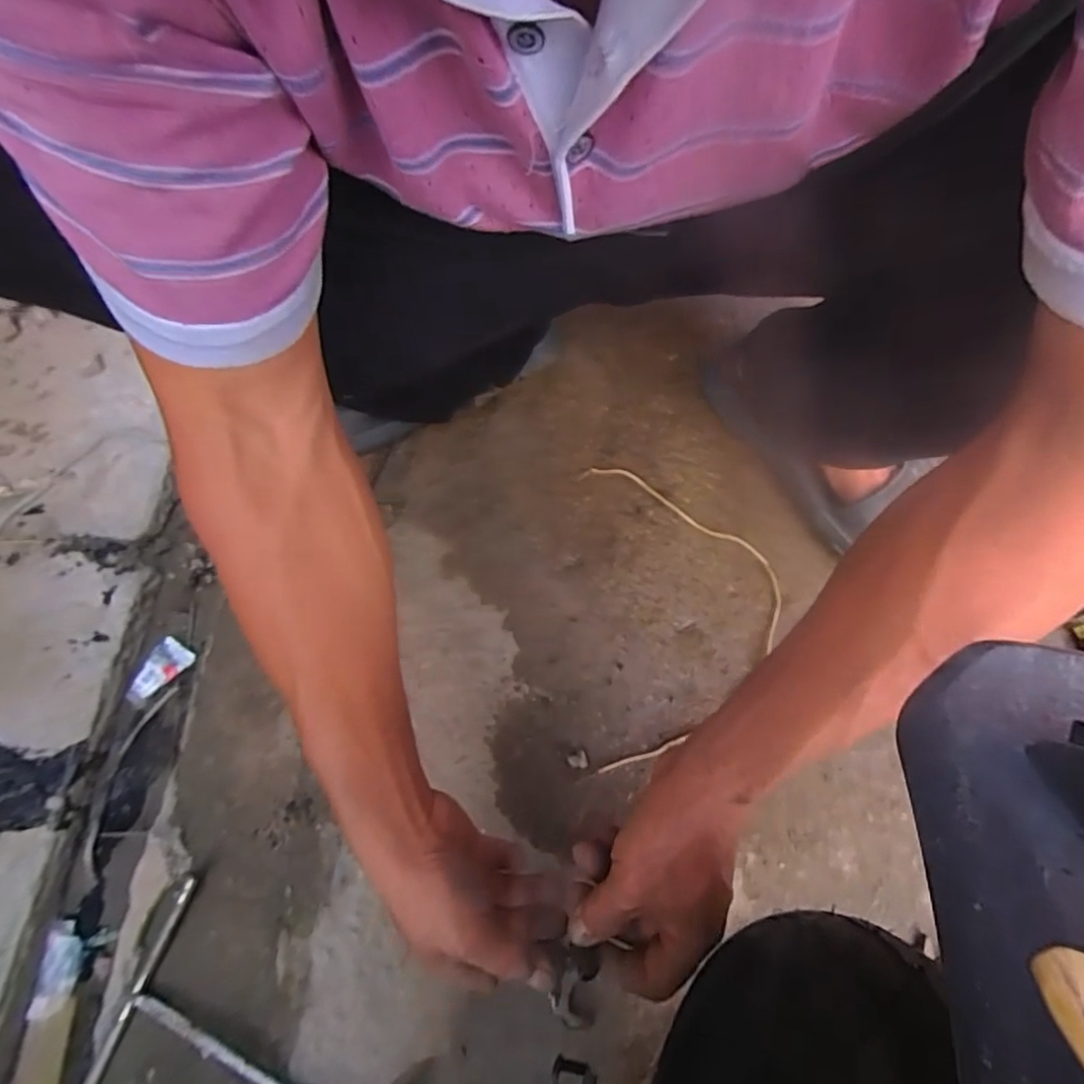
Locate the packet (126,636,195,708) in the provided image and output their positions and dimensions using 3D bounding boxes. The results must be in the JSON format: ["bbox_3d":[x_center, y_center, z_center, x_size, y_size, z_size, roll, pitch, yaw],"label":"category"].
[{"bbox_3d":[-0.365,0.124,0.565,0.033,0.012,0.066,43,73,-13],"label":"packet"}]

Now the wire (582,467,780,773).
[{"bbox_3d":[0.129,0.053,0.538,0.168,0.010,0.279,-2,70,0],"label":"wire"}]

